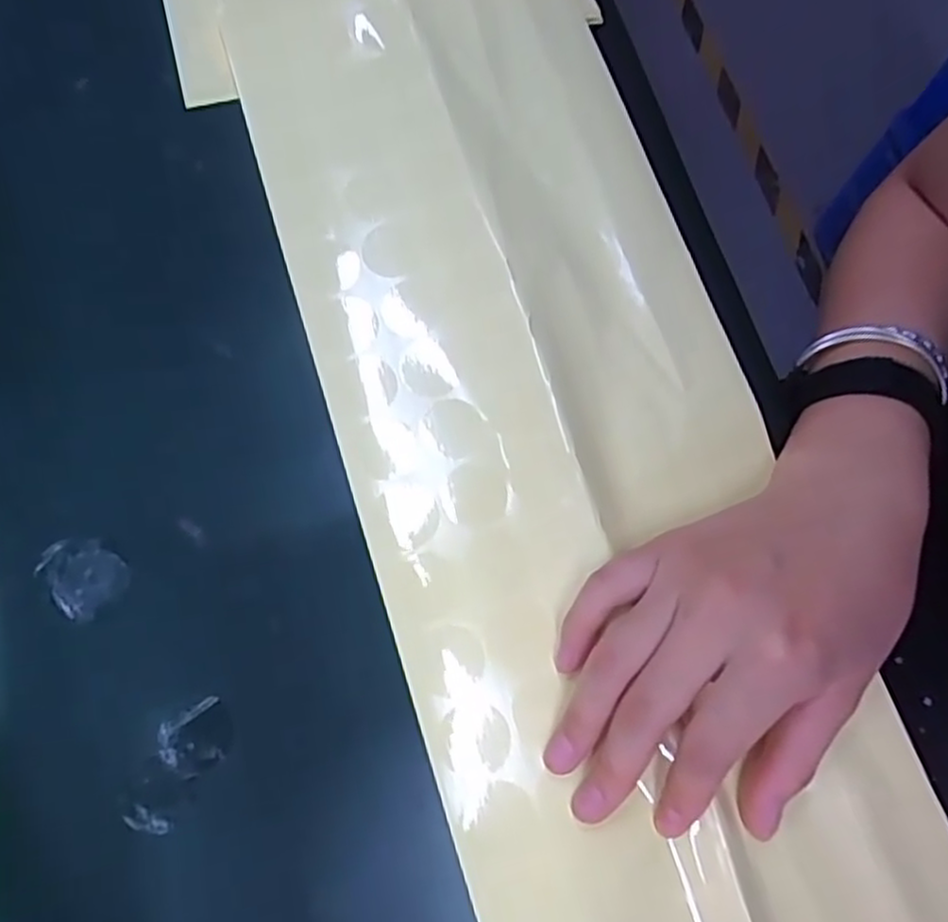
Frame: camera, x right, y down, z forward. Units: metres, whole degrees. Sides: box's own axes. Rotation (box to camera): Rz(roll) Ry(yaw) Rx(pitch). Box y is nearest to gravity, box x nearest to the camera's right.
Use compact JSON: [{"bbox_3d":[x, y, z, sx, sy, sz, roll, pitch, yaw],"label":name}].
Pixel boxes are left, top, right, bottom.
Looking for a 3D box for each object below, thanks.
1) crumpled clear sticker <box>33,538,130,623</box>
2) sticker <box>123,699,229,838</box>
[{"bbox_3d":[-0.139,0.040,0.258,0.030,0.004,0.024,39,76,11],"label":"crumpled clear sticker"},{"bbox_3d":[-0.098,0.100,0.243,0.021,0.005,0.043,33,74,10],"label":"sticker"}]

